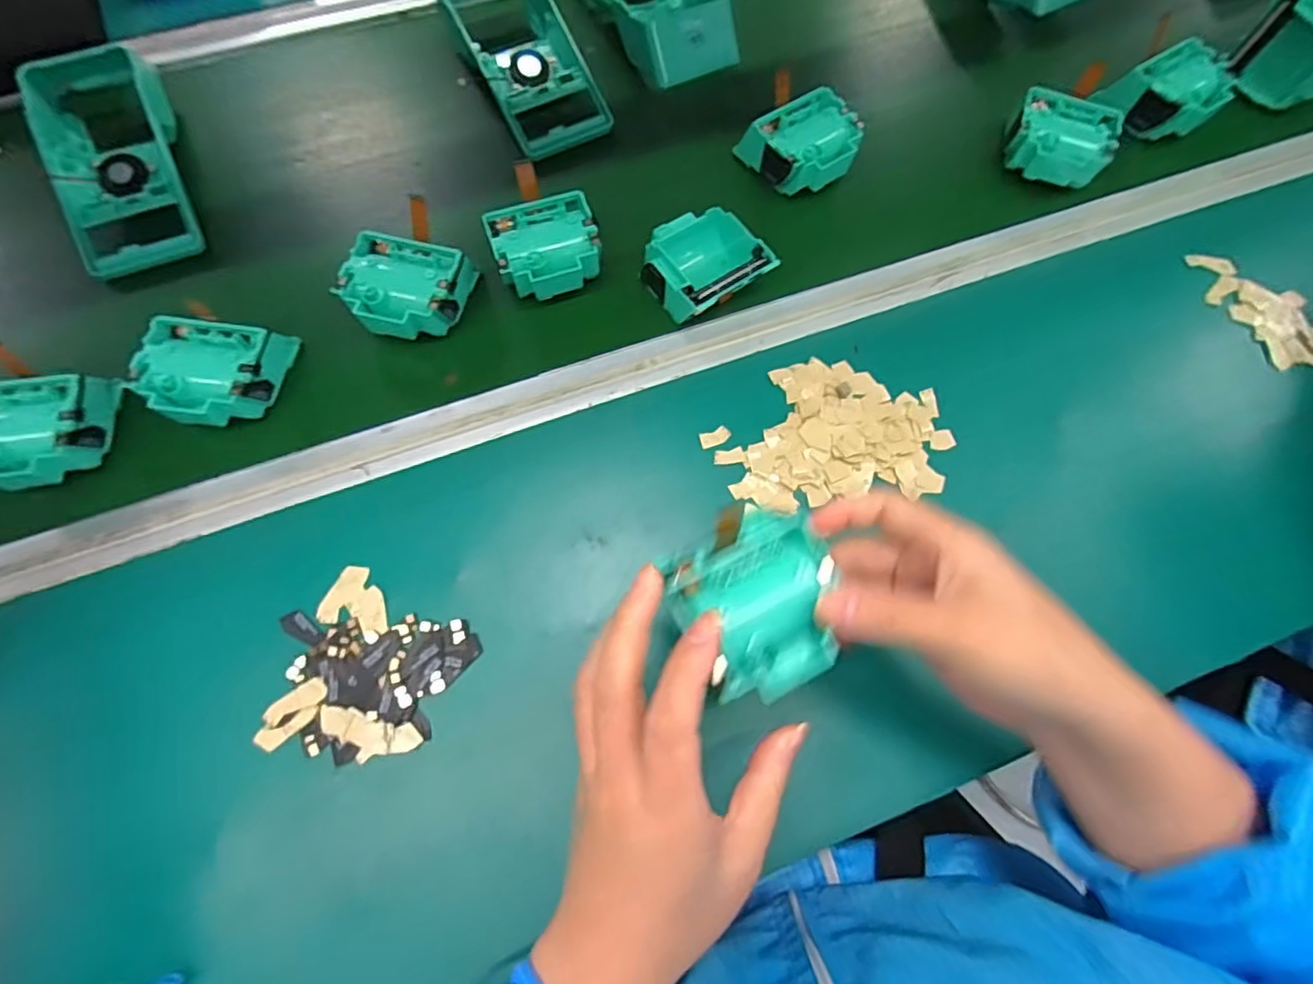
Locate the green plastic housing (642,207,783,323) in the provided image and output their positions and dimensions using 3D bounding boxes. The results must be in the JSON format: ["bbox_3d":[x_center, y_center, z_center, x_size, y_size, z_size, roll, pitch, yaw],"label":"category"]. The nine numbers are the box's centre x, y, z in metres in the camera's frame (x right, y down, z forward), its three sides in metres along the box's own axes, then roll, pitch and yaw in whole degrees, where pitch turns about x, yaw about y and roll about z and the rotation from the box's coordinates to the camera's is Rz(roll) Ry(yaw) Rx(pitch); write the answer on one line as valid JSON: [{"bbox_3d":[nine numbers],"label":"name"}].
[{"bbox_3d":[0.037,-0.162,0.450,0.077,0.039,0.077,-26,72,-11],"label":"green plastic housing"}]

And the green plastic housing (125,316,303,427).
[{"bbox_3d":[-0.292,-0.081,0.415,0.081,0.037,0.080,0,69,-1],"label":"green plastic housing"}]

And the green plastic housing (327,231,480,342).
[{"bbox_3d":[-0.175,-0.139,0.438,0.075,0.042,0.070,16,70,4],"label":"green plastic housing"}]

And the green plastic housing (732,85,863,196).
[{"bbox_3d":[0.114,-0.265,0.488,0.077,0.045,0.066,-24,72,-10],"label":"green plastic housing"}]

